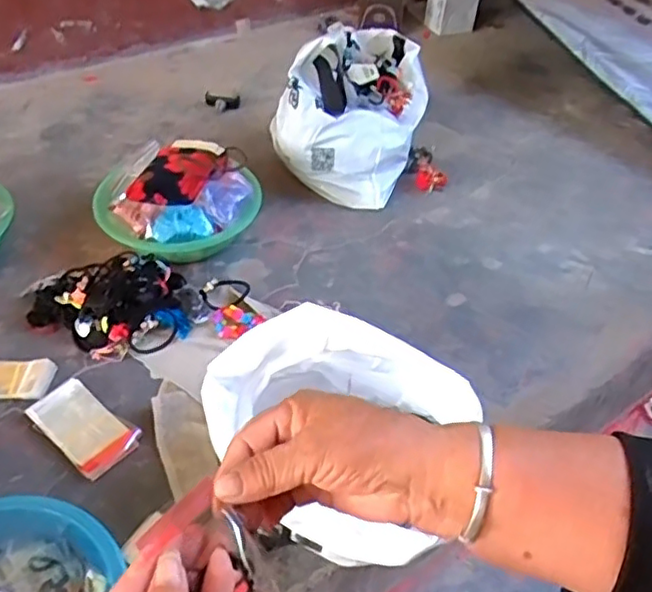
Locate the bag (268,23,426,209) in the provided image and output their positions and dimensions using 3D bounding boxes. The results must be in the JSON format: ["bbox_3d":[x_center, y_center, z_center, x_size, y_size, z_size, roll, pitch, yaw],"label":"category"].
[{"bbox_3d":[0.058,-0.342,1.104,0.214,0.189,0.332,15,46,10],"label":"bag"}]

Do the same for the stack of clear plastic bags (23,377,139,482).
[{"bbox_3d":[-0.277,0.151,0.716,0.125,0.022,0.069,33,52,25],"label":"stack of clear plastic bags"}]

